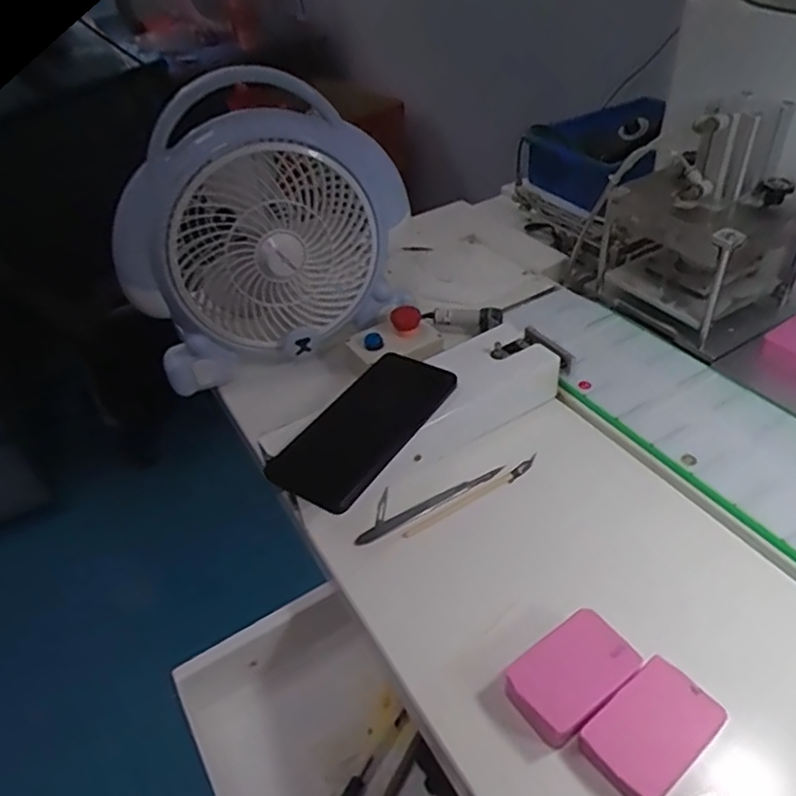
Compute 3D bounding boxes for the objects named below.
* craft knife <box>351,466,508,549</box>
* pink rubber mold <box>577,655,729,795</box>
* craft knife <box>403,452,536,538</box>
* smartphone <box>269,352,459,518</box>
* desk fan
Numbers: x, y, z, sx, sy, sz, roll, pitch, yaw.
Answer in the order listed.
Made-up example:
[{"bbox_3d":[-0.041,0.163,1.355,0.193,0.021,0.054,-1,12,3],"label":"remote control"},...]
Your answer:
[{"bbox_3d":[0.020,0.076,0.502,0.128,0.004,0.033,-25,44,-20],"label":"craft knife"},{"bbox_3d":[0.139,0.182,0.348,0.070,0.017,0.046,-29,46,-24],"label":"pink rubber mold"},{"bbox_3d":[0.060,0.076,0.496,0.127,0.004,0.009,-26,45,-21],"label":"craft knife"},{"bbox_3d":[-0.024,0.021,0.498,0.079,0.014,0.159,22,49,29],"label":"smartphone"},{"bbox_3d":[-0.123,-0.156,0.586,0.260,0.230,0.121,-27,45,-22],"label":"desk fan"}]

